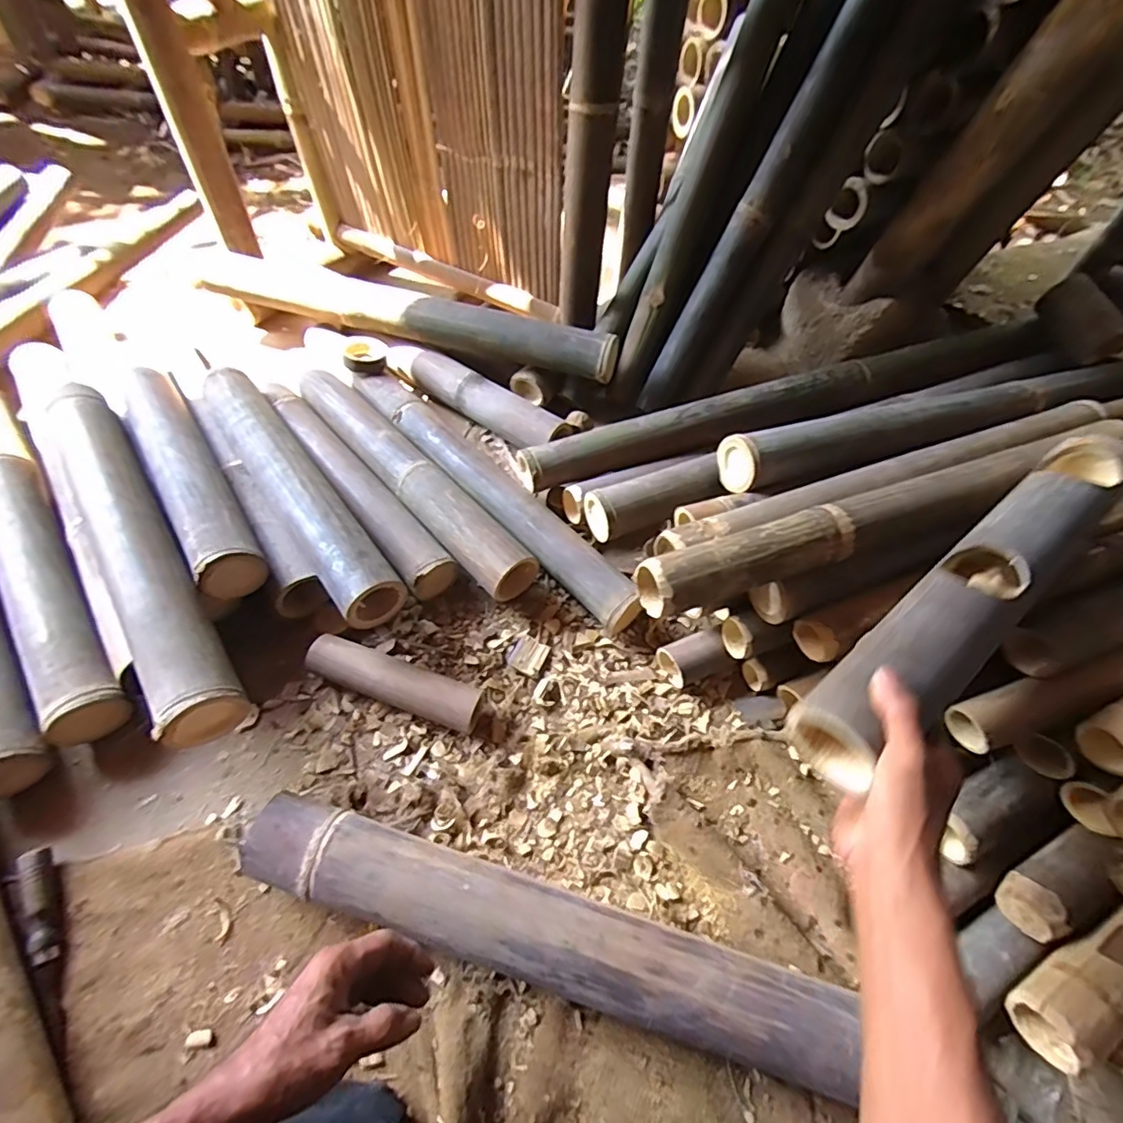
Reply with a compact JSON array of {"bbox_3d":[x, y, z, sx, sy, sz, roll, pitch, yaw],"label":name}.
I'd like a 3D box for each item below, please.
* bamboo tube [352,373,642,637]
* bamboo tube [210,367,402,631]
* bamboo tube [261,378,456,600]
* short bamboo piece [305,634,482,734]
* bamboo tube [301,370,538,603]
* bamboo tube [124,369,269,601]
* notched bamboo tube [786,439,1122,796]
[{"bbox_3d":[-0.124,-0.115,0.849,0.074,0.072,0.618,-39,66,-25],"label":"bamboo tube"},{"bbox_3d":[-0.375,-0.111,0.763,0.080,0.076,0.507,-32,63,-22],"label":"bamboo tube"},{"bbox_3d":[-0.321,-0.133,0.839,0.082,0.071,0.473,-32,63,-22],"label":"bamboo tube"},{"bbox_3d":[-0.206,0.147,0.673,0.221,0.048,0.059,20,57,10],"label":"short bamboo piece"},{"bbox_3d":[-0.245,-0.141,0.844,0.082,0.069,0.541,-37,65,-24],"label":"bamboo tube"},{"bbox_3d":[-0.522,-0.123,0.759,0.078,0.071,0.434,-30,63,-21],"label":"bamboo tube"},{"bbox_3d":[0.392,0.014,0.505,0.484,0.067,0.075,-34,64,-21],"label":"notched bamboo tube"}]

